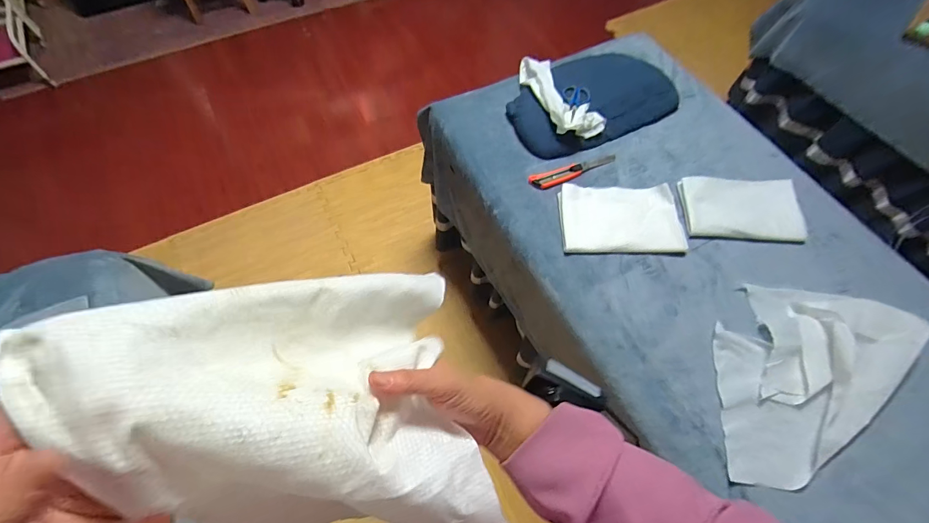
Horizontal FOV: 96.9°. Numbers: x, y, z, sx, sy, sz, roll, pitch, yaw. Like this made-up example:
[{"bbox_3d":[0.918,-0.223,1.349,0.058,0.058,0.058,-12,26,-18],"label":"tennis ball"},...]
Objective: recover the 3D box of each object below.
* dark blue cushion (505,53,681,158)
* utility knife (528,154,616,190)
[{"bbox_3d":[0.310,-0.396,0.981,0.404,0.068,0.233,-24,66,-13],"label":"dark blue cushion"},{"bbox_3d":[0.249,-0.203,0.933,0.213,0.011,0.043,-16,65,-9],"label":"utility knife"}]

